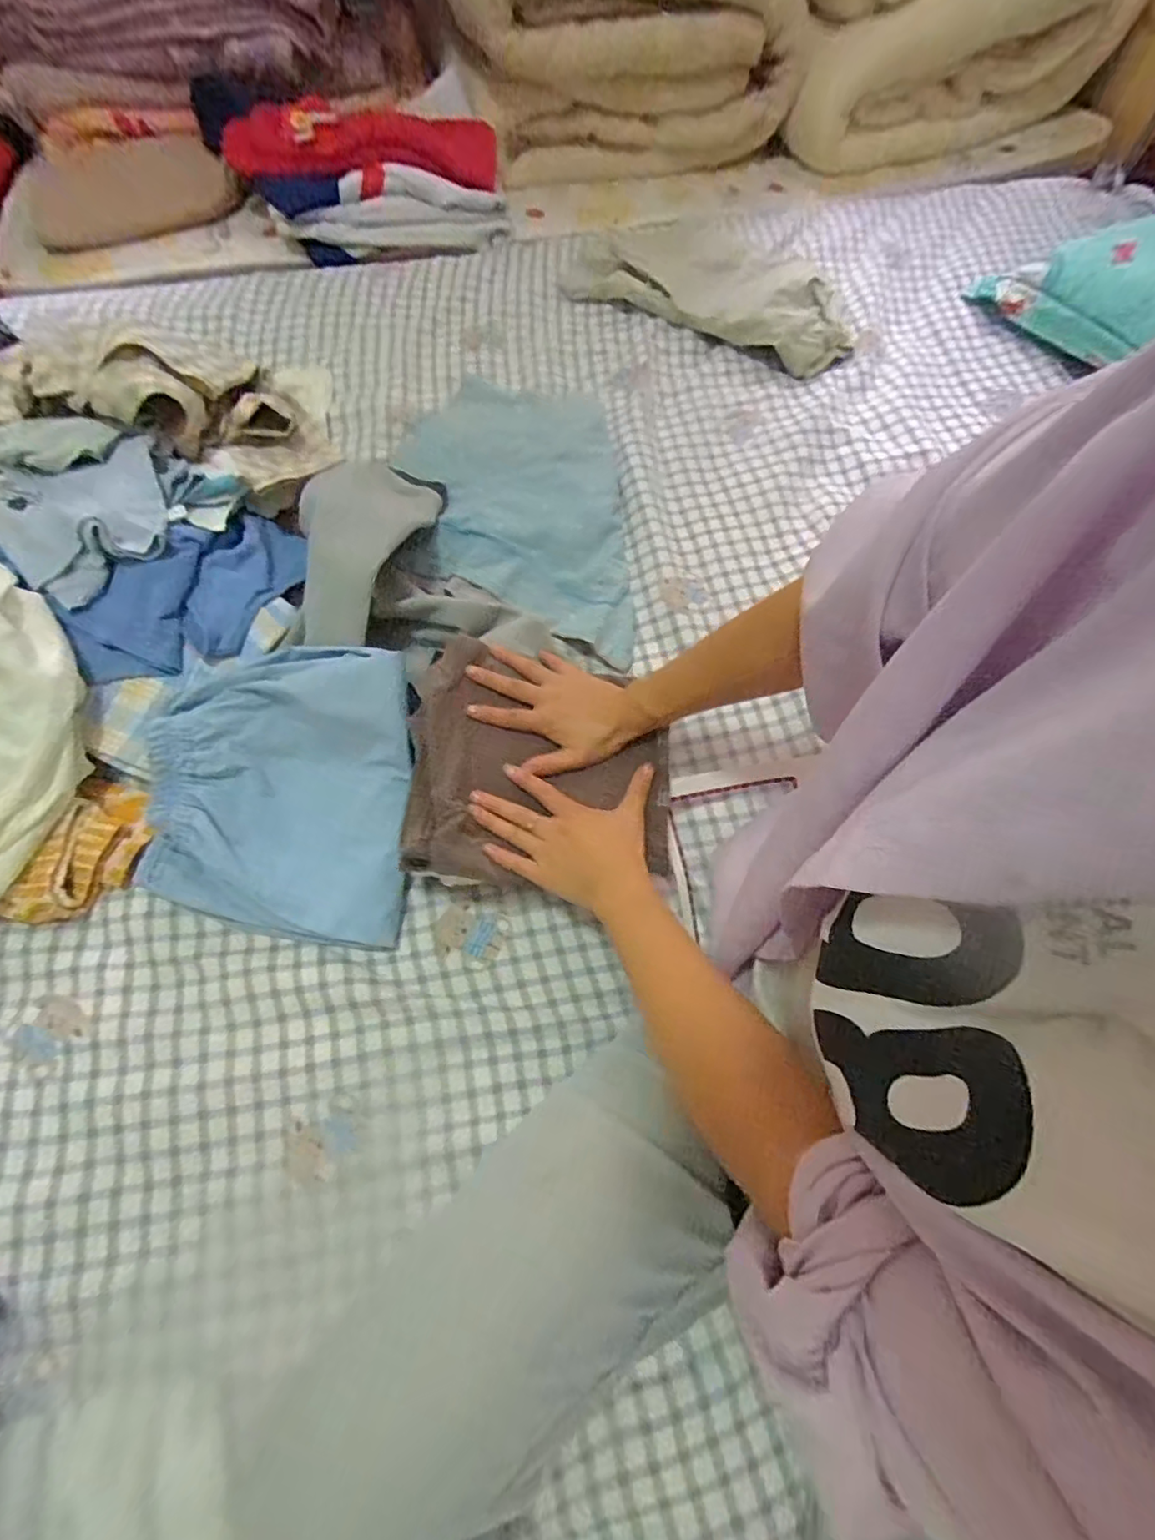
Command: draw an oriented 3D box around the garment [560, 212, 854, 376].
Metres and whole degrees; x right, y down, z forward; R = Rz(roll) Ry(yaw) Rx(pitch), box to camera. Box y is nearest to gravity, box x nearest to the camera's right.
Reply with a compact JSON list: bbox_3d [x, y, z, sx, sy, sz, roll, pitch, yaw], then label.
[{"bbox_3d":[0.192,-0.680,0.783,0.387,0.056,0.236,25,69,9],"label":"garment"}]

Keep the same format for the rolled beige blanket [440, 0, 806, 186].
[{"bbox_3d":[0.042,-1.197,0.901,0.459,0.243,0.492,-14,68,-7],"label":"rolled beige blanket"}]

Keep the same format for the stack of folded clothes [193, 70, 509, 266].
[{"bbox_3d":[-0.305,-0.854,0.824,0.393,0.096,0.230,-15,68,-7],"label":"stack of folded clothes"}]

